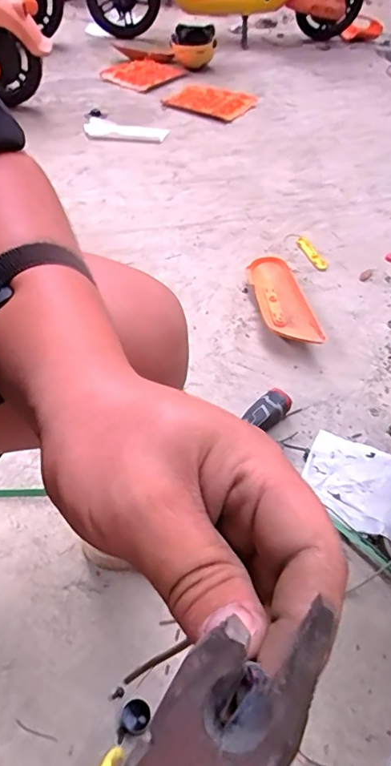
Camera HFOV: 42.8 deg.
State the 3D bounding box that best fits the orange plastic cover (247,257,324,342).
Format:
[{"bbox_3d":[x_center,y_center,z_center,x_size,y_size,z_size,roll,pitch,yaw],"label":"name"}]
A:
[{"bbox_3d":[0.207,-0.188,1.192,0.109,0.058,0.329,-7,48,-8],"label":"orange plastic cover"}]

